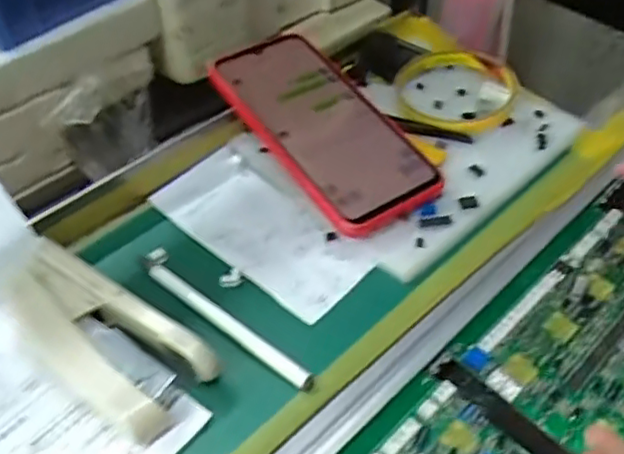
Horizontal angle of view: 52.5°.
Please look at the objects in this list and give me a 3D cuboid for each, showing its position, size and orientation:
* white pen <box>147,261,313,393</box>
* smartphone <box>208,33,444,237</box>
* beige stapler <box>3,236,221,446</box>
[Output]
[{"bbox_3d":[-0.045,0.049,0.330,0.114,0.014,0.009,35,56,21],"label":"white pen"},{"bbox_3d":[0.005,-0.065,0.400,0.076,0.012,0.162,-32,63,-18],"label":"smartphone"},{"bbox_3d":[-0.106,0.055,0.308,0.112,0.031,0.050,31,54,19],"label":"beige stapler"}]

